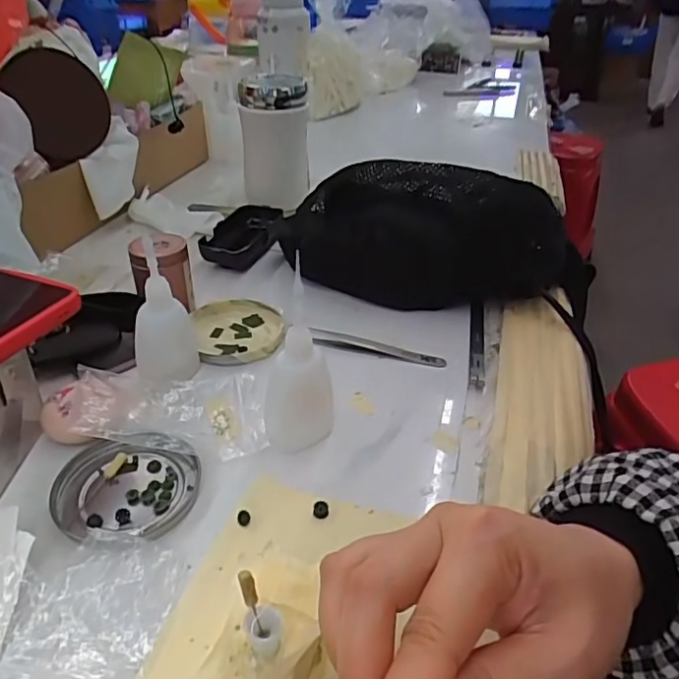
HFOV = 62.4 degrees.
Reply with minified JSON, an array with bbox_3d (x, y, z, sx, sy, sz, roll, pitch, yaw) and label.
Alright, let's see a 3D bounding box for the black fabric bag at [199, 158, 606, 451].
[{"bbox_3d":[0.045,-0.102,0.507,0.352,0.100,0.121,11,36,12],"label":"black fabric bag"}]

